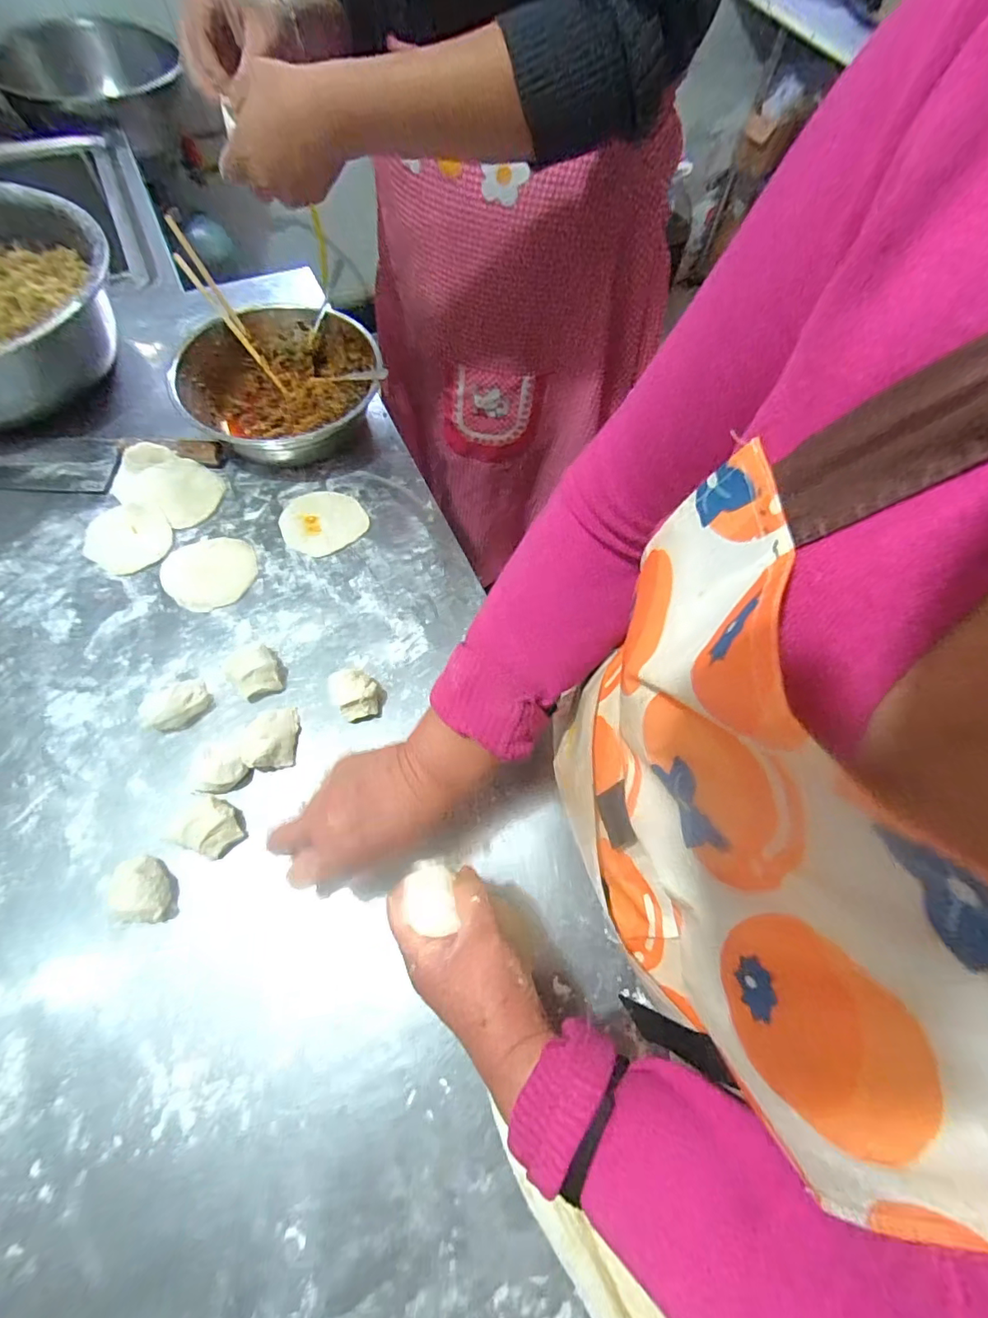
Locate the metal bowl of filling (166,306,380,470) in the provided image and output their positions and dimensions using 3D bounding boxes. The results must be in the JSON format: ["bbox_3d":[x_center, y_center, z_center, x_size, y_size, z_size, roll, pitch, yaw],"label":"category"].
[{"bbox_3d":[-0.263,-0.335,0.670,0.230,0.086,0.215,1,66,-3],"label":"metal bowl of filling"}]

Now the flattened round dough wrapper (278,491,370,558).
[{"bbox_3d":[-0.206,-0.167,0.635,0.096,0.007,0.088,1,66,-3],"label":"flattened round dough wrapper"}]

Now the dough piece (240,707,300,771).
[{"bbox_3d":[-0.220,0.074,0.514,0.047,0.021,0.063,2,66,-3],"label":"dough piece"}]

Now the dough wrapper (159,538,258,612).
[{"bbox_3d":[-0.322,-0.101,0.596,0.093,0.006,0.096,1,66,-3],"label":"dough wrapper"}]

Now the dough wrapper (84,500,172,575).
[{"bbox_3d":[-0.427,-0.142,0.614,0.093,0.008,0.086,0,78,0],"label":"dough wrapper"}]

